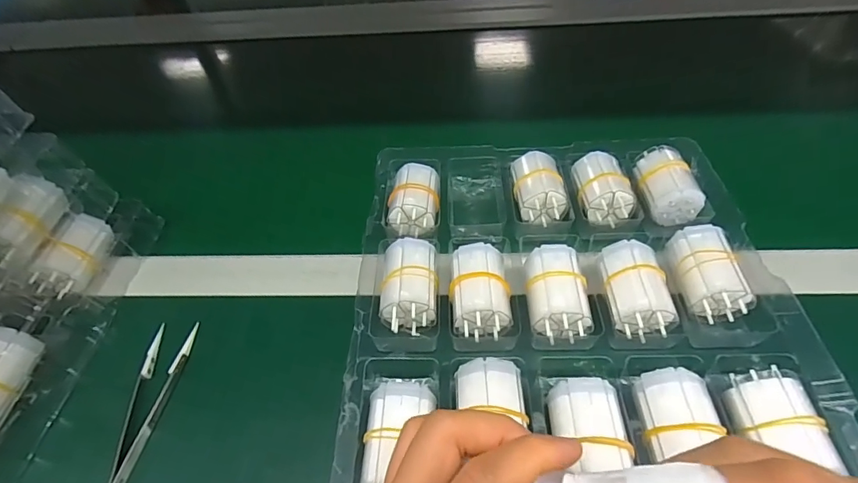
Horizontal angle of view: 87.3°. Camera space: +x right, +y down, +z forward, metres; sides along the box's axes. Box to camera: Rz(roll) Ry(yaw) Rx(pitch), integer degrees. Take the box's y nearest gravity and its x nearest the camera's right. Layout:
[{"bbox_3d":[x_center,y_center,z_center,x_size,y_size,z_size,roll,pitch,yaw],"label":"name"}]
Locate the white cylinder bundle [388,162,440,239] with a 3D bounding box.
[{"bbox_3d":[-0.012,-0.035,0.382,0.040,0.040,0.063,-1,50,5],"label":"white cylinder bundle"}]

